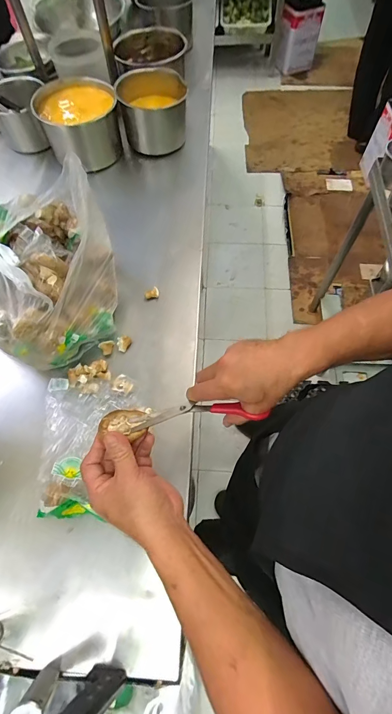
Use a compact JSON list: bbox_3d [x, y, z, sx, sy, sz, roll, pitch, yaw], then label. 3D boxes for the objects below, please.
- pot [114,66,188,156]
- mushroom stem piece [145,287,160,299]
[{"bbox_3d":[-0.103,-0.623,0.847,0.152,0.134,0.147,0,65,1],"label":"pot"},{"bbox_3d":[-0.091,-0.131,0.673,0.030,0.013,0.020,-13,67,-3],"label":"mushroom stem piece"}]

